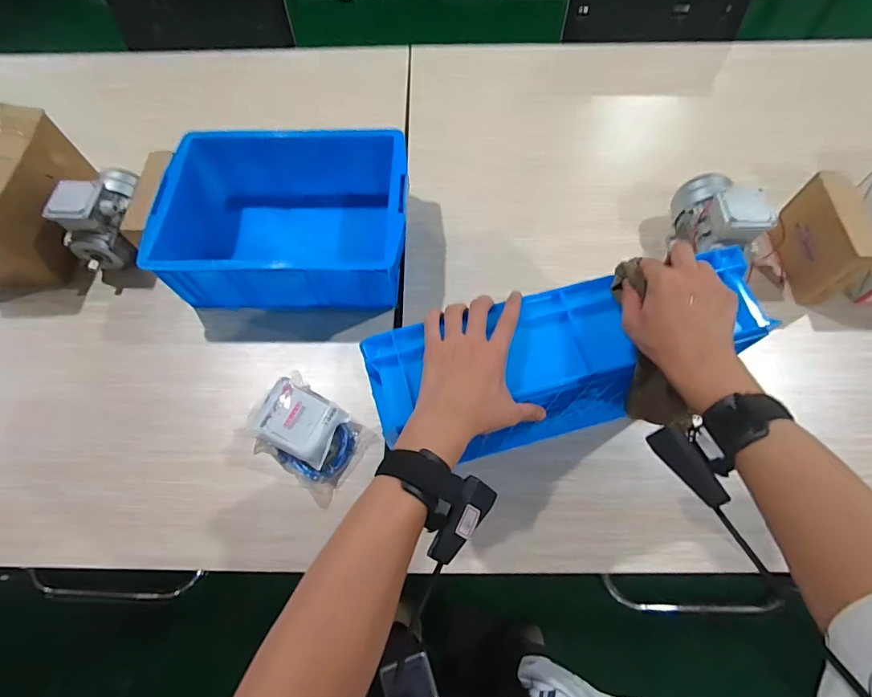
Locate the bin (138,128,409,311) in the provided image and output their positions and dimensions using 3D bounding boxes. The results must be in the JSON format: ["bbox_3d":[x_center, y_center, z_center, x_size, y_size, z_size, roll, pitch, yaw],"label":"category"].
[{"bbox_3d":[-0.274,-0.249,0.864,0.446,0.178,0.311,2,65,3],"label":"bin"}]

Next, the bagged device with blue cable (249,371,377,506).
[{"bbox_3d":[-0.209,0.132,0.722,0.181,0.062,0.132,34,70,16],"label":"bagged device with blue cable"}]

